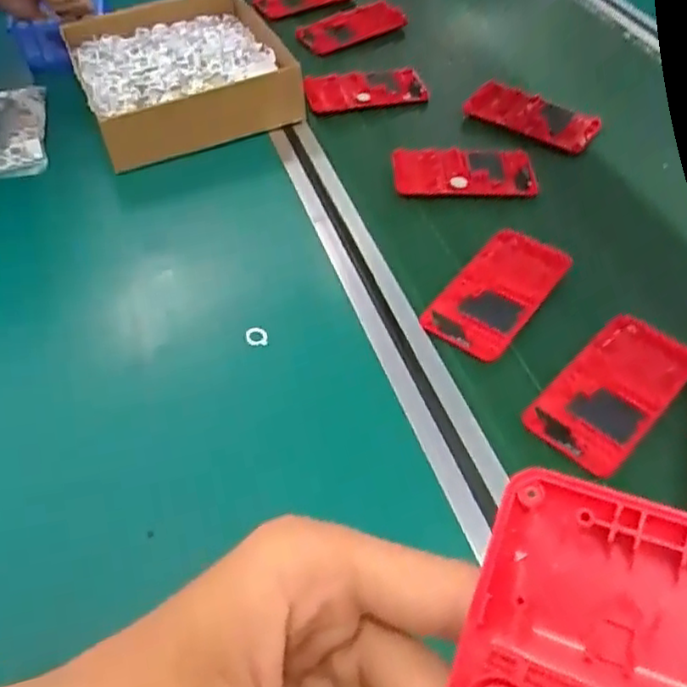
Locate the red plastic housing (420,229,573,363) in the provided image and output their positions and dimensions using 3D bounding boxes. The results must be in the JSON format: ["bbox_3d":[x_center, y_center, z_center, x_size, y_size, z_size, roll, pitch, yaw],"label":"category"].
[{"bbox_3d":[0.115,-0.040,0.492,0.058,0.013,0.122,31,56,24],"label":"red plastic housing"}]

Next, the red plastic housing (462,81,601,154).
[{"bbox_3d":[0.182,-0.222,0.647,0.120,0.011,0.059,34,57,26],"label":"red plastic housing"}]

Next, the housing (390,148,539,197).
[{"bbox_3d":[0.106,-0.153,0.592,0.123,0.011,0.060,4,49,3],"label":"housing"}]

